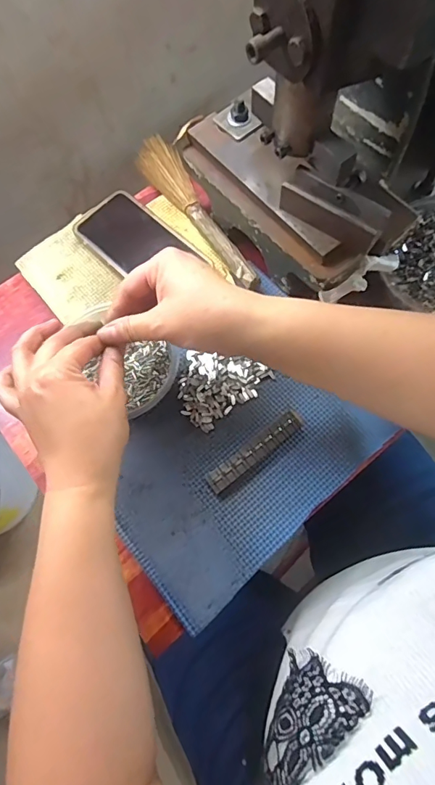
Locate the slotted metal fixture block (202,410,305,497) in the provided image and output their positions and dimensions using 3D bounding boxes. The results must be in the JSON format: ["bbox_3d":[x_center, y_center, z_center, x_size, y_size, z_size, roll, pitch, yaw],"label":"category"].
[{"bbox_3d":[0.035,0.051,0.405,0.102,0.012,0.020,-37,73,-11],"label":"slotted metal fixture block"}]

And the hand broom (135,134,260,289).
[{"bbox_3d":[-0.024,-0.200,0.488,0.041,0.022,0.235,-30,72,-8],"label":"hand broom"}]

